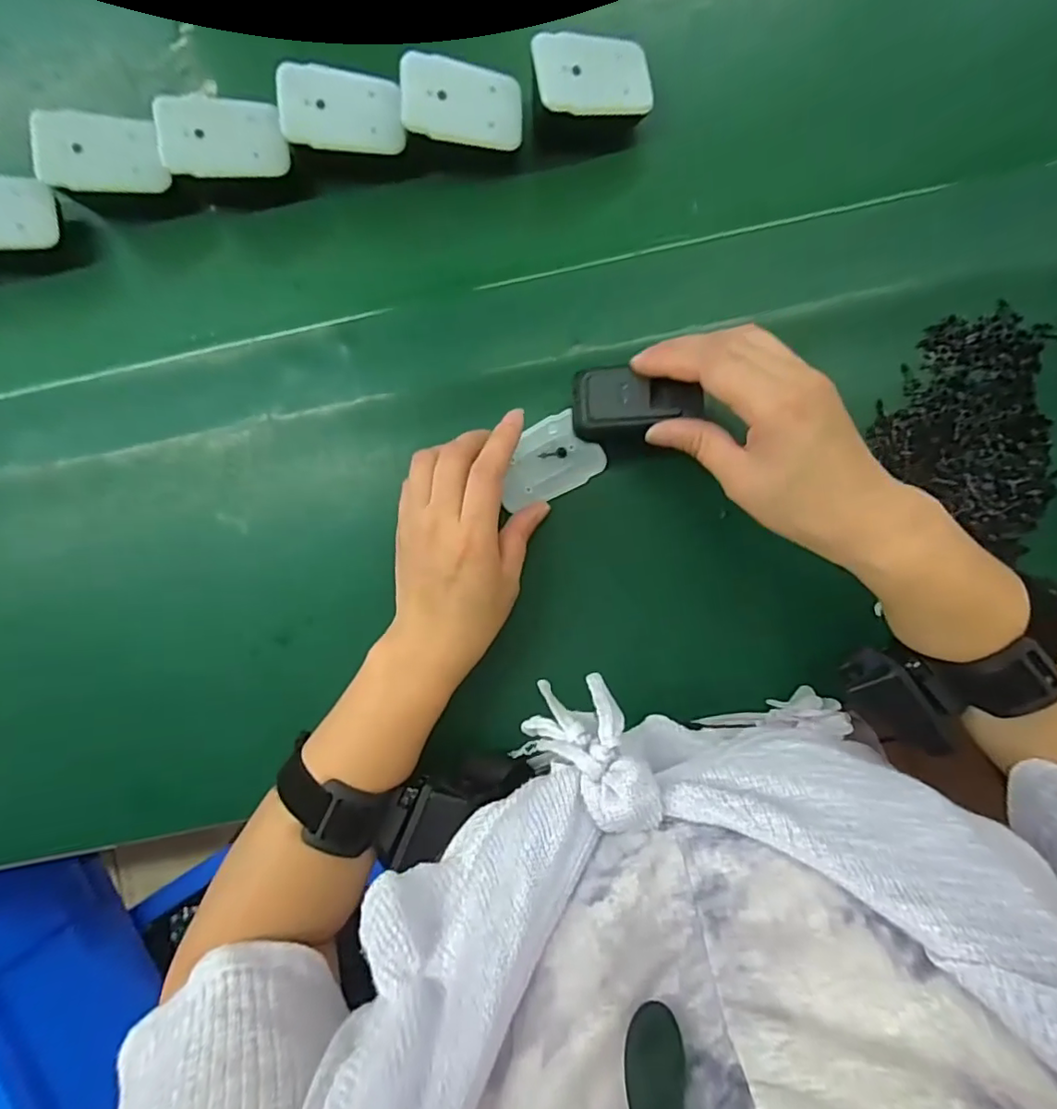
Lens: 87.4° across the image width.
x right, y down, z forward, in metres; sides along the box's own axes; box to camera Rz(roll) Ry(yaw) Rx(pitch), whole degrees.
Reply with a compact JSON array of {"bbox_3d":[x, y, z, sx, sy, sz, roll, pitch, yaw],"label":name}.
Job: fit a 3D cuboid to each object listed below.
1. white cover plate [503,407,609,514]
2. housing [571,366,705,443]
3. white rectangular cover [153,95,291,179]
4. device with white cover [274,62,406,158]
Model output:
[{"bbox_3d":[0.011,-0.058,0.343,0.065,0.005,0.046,-27,90,2],"label":"white cover plate"},{"bbox_3d":[0.058,-0.082,0.297,0.068,0.014,0.034,-1,91,9],"label":"housing"},{"bbox_3d":[-0.175,-0.238,0.316,0.066,0.006,0.040,-10,105,-13],"label":"white rectangular cover"},{"bbox_3d":[-0.106,-0.253,0.314,0.066,0.005,0.044,-7,92,-14],"label":"device with white cover"}]

